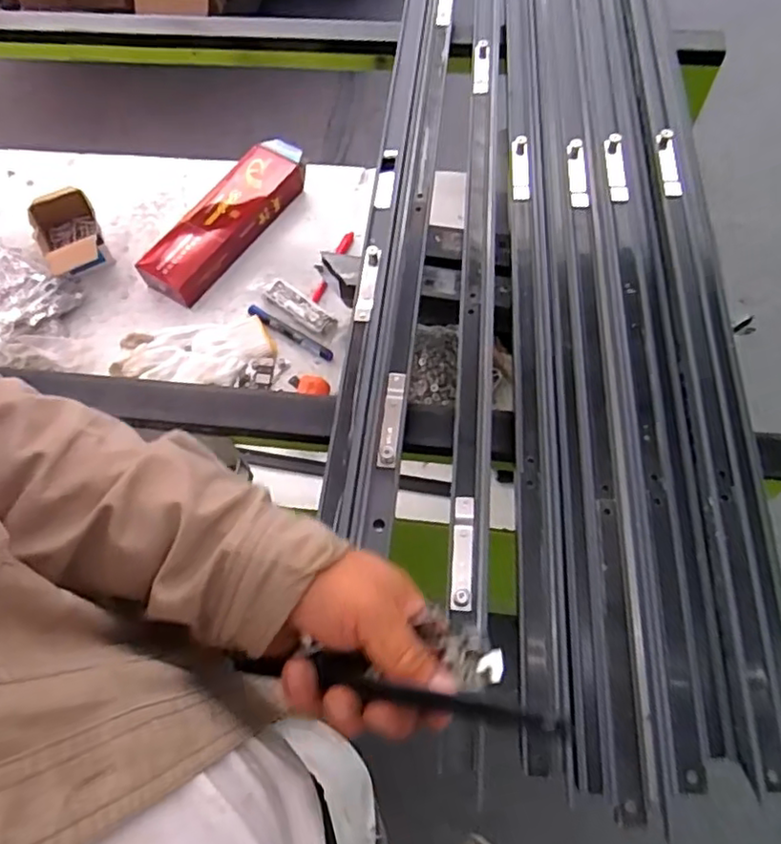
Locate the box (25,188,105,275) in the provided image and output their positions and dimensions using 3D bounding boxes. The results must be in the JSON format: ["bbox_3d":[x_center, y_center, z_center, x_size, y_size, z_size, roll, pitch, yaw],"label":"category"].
[{"bbox_3d":[-0.502,-0.294,0.987,0.092,0.050,0.151,-25,65,-10],"label":"box"}]

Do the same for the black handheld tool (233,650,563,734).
[{"bbox_3d":[-0.009,0.132,0.321,0.193,0.018,0.018,-3,60,32],"label":"black handheld tool"}]

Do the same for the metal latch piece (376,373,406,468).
[{"bbox_3d":[0.001,-0.003,0.529,0.015,0.007,0.085,6,64,5],"label":"metal latch piece"}]

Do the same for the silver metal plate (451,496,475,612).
[{"bbox_3d":[0.055,0.099,0.478,0.015,0.006,0.087,4,64,4],"label":"silver metal plate"}]

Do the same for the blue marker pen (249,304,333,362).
[{"bbox_3d":[-0.145,-0.129,0.907,0.146,0.016,0.019,29,68,15],"label":"blue marker pen"}]

